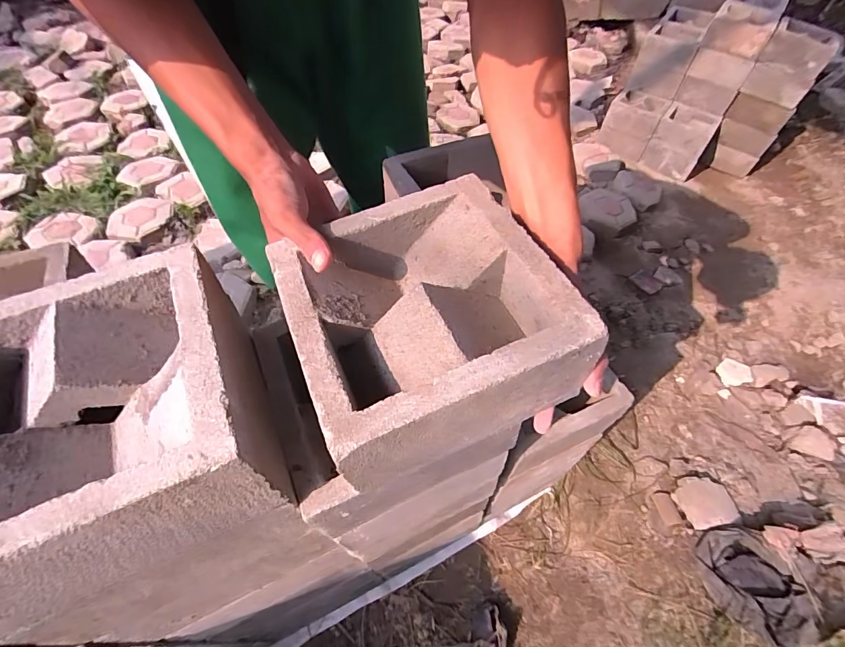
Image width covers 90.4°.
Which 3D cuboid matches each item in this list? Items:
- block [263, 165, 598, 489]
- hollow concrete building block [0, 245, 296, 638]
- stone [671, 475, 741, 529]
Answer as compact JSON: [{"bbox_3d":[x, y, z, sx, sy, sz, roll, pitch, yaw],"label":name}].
[{"bbox_3d":[-0.003,-0.008,0.345,0.194,0.093,0.202,-19,57,-16],"label":"block"},{"bbox_3d":[-0.233,0.072,0.305,0.206,0.118,0.202,-18,57,-16],"label":"hollow concrete building block"},{"bbox_3d":[0.606,0.380,0.903,0.124,0.030,0.103,-13,55,-12],"label":"stone"}]

